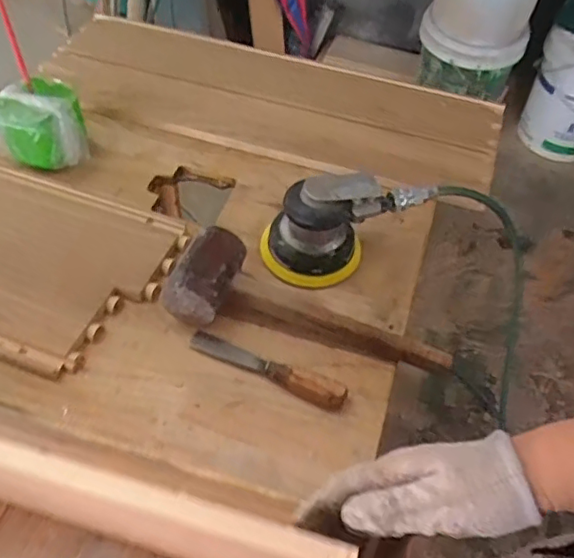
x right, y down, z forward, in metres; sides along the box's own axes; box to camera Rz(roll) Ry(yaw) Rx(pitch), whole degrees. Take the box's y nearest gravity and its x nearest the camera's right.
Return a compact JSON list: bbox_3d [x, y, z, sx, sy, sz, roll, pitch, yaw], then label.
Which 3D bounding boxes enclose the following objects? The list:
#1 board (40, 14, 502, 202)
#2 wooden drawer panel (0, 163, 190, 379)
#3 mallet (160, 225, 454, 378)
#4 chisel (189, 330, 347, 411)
[{"bbox_3d":[-0.031,-0.268,0.882,0.665,0.027,0.237,17,51,11],"label":"board"},{"bbox_3d":[-0.324,-0.035,0.674,0.361,0.011,0.235,18,51,11],"label":"wooden drawer panel"},{"bbox_3d":[0.027,0.021,0.616,0.289,0.066,0.093,12,51,6],"label":"mallet"},{"bbox_3d":[-0.021,0.086,0.594,0.169,0.021,0.028,22,52,14],"label":"chisel"}]

